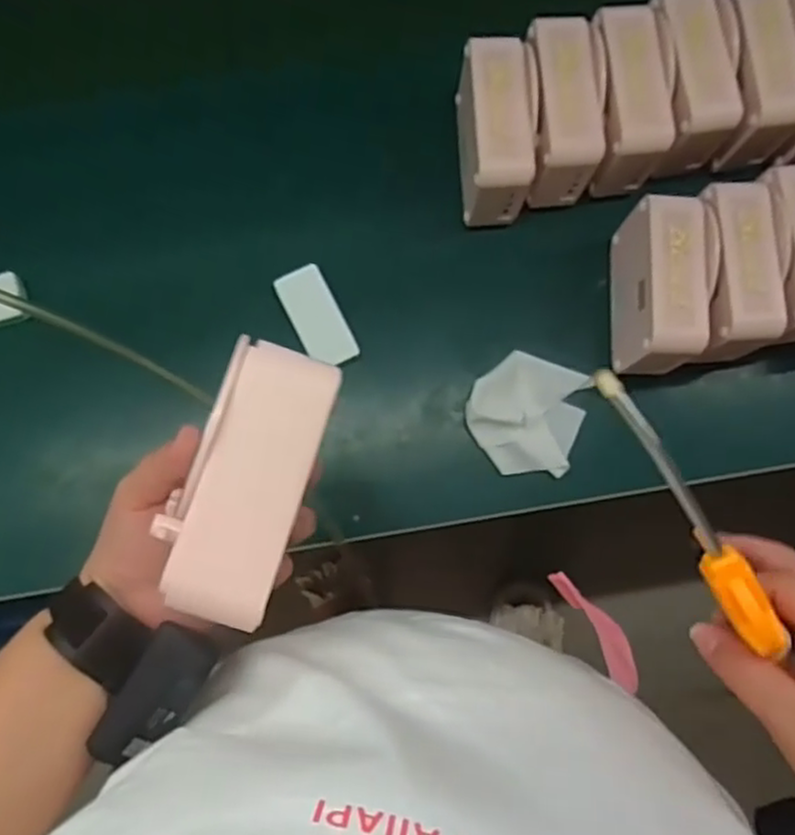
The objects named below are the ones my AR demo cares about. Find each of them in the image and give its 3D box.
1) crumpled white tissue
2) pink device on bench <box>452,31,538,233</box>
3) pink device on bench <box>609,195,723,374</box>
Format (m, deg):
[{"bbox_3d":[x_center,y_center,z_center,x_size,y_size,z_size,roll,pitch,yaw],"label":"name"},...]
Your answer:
[{"bbox_3d":[0.110,-0.005,0.615,0.094,0.021,0.101,19,81,4],"label":"crumpled white tissue"},{"bbox_3d":[0.082,-0.237,0.608,0.054,0.098,0.127,-2,80,0],"label":"pink device on bench"},{"bbox_3d":[0.214,-0.103,0.588,0.061,0.089,0.127,2,80,1],"label":"pink device on bench"}]

